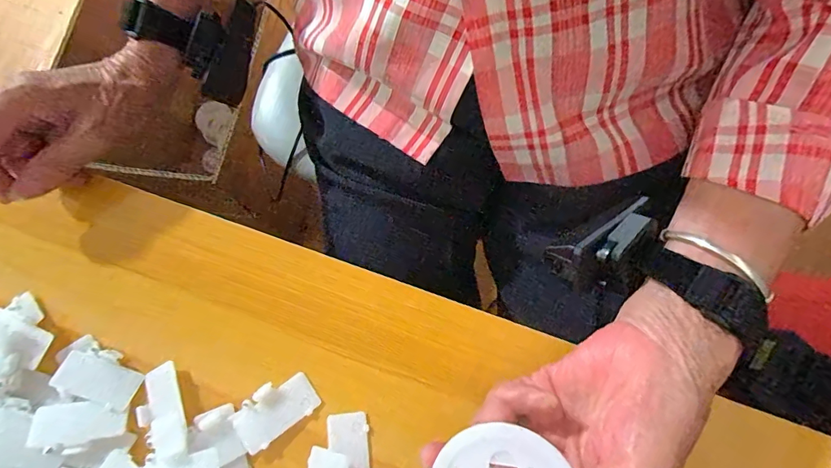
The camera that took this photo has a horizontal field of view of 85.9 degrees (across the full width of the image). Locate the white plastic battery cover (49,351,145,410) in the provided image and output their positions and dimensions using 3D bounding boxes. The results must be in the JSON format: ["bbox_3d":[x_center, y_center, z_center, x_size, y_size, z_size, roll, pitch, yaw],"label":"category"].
[{"bbox_3d":[-0.191,0.088,0.269,0.047,0.007,0.023,16,76,8],"label":"white plastic battery cover"}]

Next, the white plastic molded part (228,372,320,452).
[{"bbox_3d":[-0.082,0.102,0.262,0.047,0.004,0.028,-36,76,-6],"label":"white plastic molded part"}]

